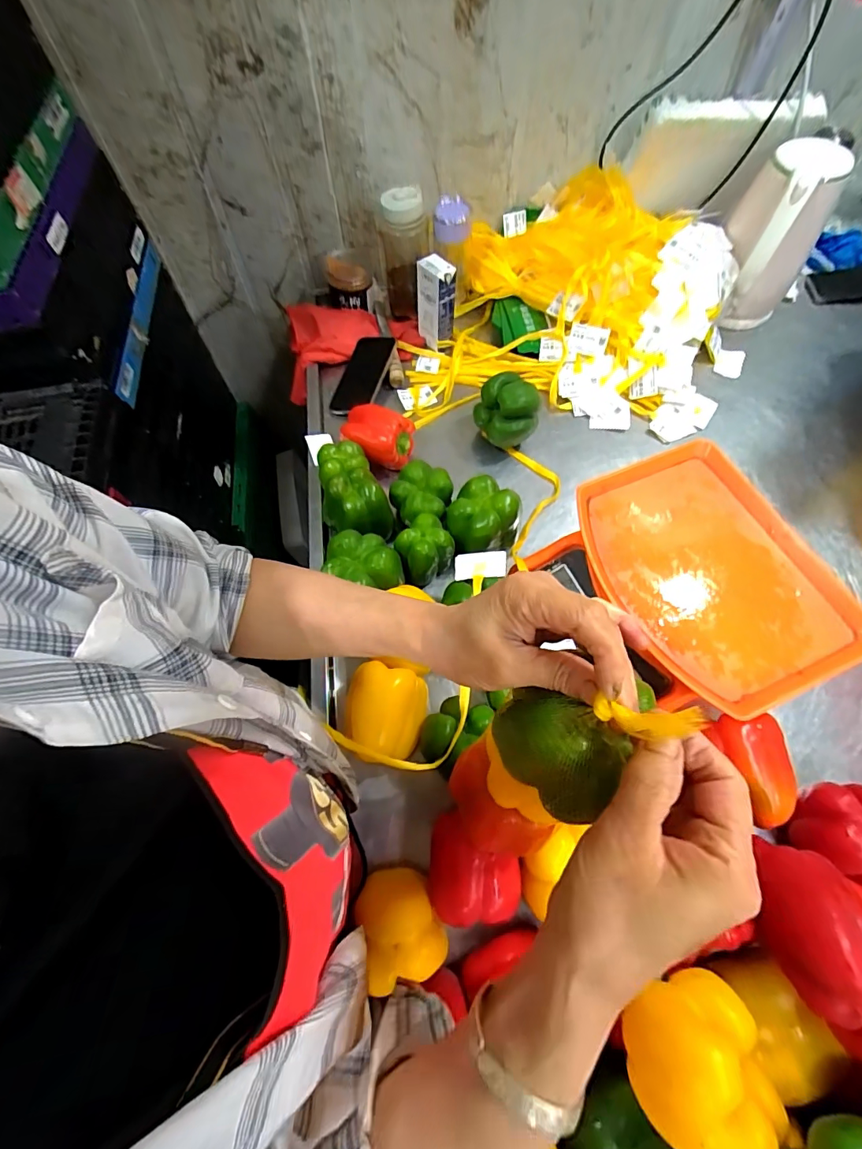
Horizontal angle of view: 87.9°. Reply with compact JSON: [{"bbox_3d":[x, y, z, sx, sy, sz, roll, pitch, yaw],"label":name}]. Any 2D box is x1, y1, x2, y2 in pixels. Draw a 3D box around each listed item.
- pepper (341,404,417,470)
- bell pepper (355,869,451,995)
[{"bbox_3d":[-0.081,-0.204,0.674,0.105,0.074,0.069,9,65,7],"label":"pepper"},{"bbox_3d":[-0.027,0.312,0.402,0.068,0.060,0.080,-17,64,-6],"label":"bell pepper"}]

